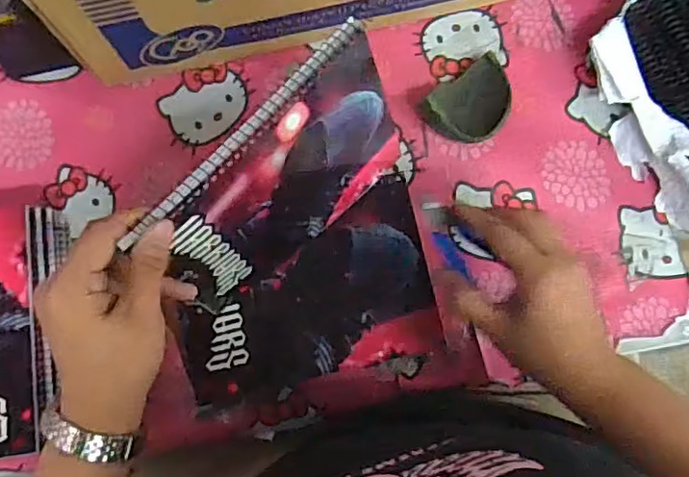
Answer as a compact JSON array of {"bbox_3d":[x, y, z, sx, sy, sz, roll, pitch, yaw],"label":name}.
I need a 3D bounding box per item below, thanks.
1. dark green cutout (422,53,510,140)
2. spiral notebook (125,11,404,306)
[{"bbox_3d":[0.117,-0.123,0.545,0.085,0.029,0.066,-31,81,-6],"label":"dark green cutout"},{"bbox_3d":[-0.041,-0.037,0.413,0.191,0.152,0.013,-44,64,-7],"label":"spiral notebook"}]

